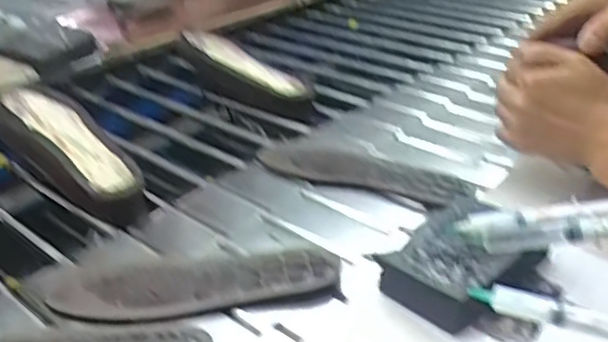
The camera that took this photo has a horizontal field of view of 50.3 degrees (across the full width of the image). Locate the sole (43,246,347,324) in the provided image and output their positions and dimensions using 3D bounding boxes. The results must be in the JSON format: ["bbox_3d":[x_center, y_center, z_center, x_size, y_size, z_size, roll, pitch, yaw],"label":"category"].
[{"bbox_3d":[-0.098,0.103,0.606,0.254,0.012,0.110,-1,28,0],"label":"sole"}]

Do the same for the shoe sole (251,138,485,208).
[{"bbox_3d":[0.066,-0.001,0.789,0.274,0.013,0.102,16,33,28],"label":"shoe sole"}]

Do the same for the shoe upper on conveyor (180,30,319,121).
[{"bbox_3d":[-0.098,-0.145,0.999,0.280,0.070,0.055,30,39,21],"label":"shoe upper on conveyor"}]

